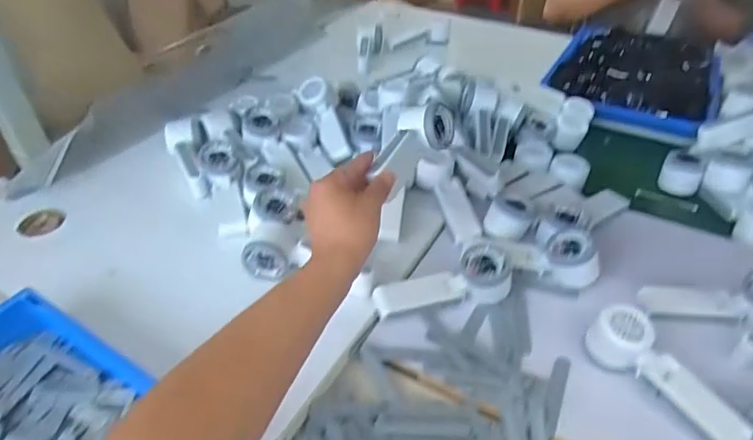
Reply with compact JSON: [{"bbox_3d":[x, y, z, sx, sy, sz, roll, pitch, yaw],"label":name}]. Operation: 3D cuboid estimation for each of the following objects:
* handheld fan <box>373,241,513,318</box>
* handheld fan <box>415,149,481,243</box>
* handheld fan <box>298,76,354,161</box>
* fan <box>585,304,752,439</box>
[{"bbox_3d":[0.081,0.076,0.609,0.169,0.050,0.057,-9,44,-6],"label":"handheld fan"},{"bbox_3d":[0.106,-0.034,0.729,0.056,0.042,0.149,-15,61,-14],"label":"handheld fan"},{"bbox_3d":[-0.079,-0.166,0.829,0.053,0.038,0.159,-16,71,-15],"label":"handheld fan"},{"bbox_3d":[0.294,0.160,0.514,0.055,0.053,0.164,-27,48,-23],"label":"fan"}]

